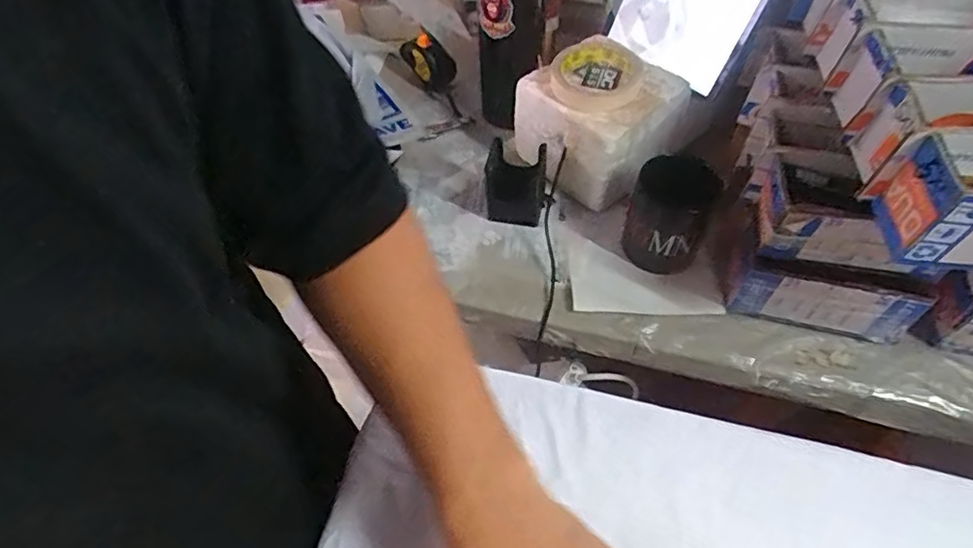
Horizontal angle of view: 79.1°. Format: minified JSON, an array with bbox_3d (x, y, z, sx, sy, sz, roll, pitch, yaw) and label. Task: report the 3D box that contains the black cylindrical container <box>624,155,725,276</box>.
[{"bbox_3d":[0.192,-0.067,0.621,0.086,0.091,0.101,23,58,16],"label":"black cylindrical container"}]

